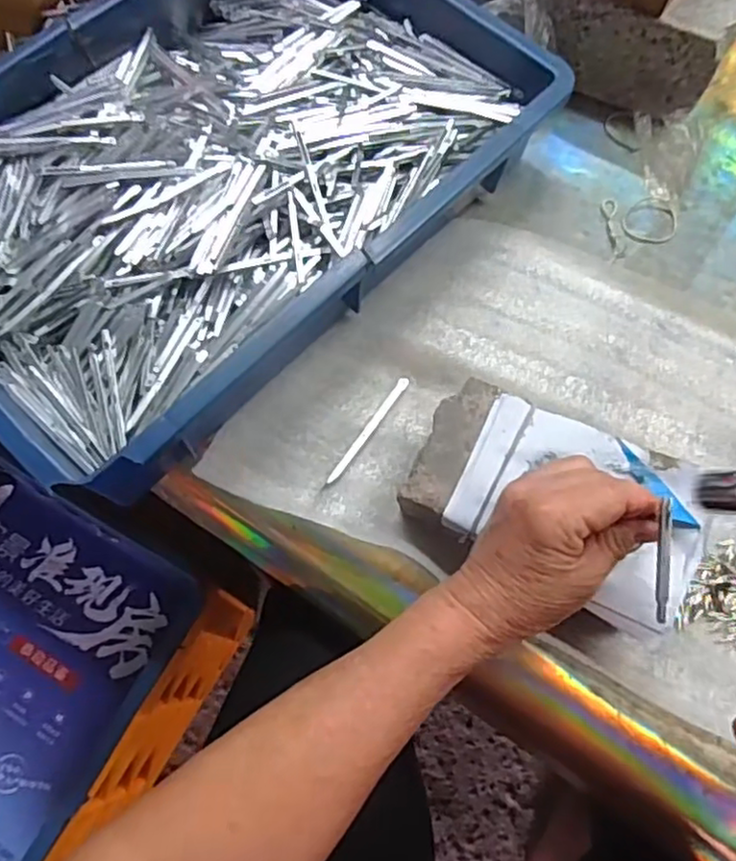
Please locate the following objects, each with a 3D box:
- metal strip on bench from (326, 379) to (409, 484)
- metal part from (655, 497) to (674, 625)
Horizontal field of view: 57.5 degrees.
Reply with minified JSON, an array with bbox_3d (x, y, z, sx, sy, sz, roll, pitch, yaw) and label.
[{"bbox_3d":[0.000,-0.001,0.446,0.007,0.004,0.088,33,72,12],"label":"metal strip on bench"},{"bbox_3d":[0.139,0.060,0.315,0.006,0.005,0.057,9,79,3],"label":"metal part"}]

